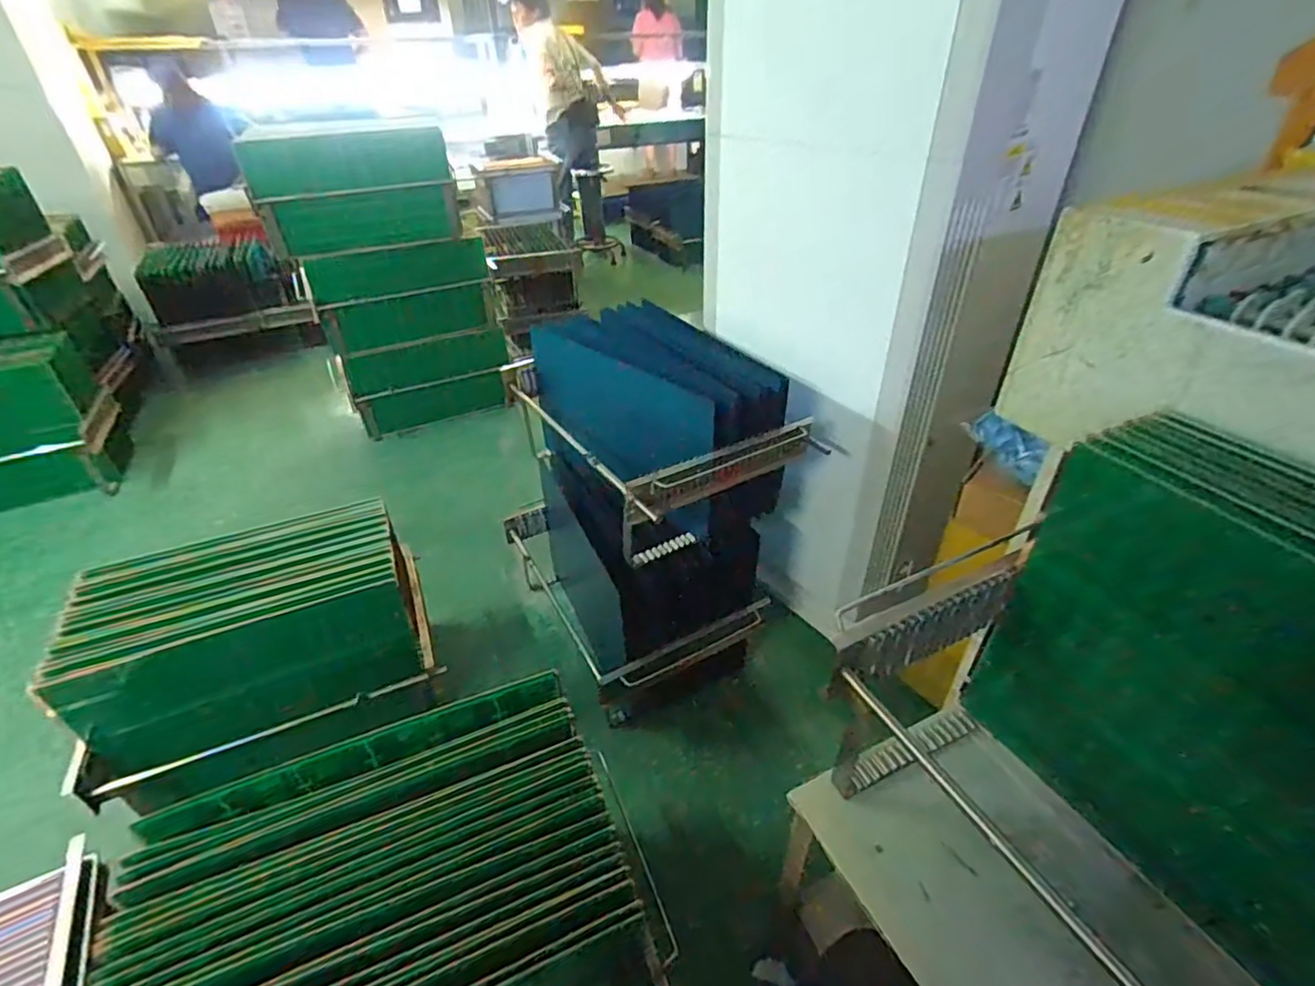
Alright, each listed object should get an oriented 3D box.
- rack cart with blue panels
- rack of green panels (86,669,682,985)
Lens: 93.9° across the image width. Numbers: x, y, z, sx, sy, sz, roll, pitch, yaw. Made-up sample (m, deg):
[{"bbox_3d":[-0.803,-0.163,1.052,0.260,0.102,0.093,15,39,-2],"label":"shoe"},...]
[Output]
[{"bbox_3d":[-0.061,0.000,1.432,0.497,0.707,0.643,-23,42,-27],"label":"rack cart with blue panels"},{"bbox_3d":[-0.348,0.631,0.872,0.636,0.468,0.386,-17,39,-20],"label":"rack of green panels"}]

